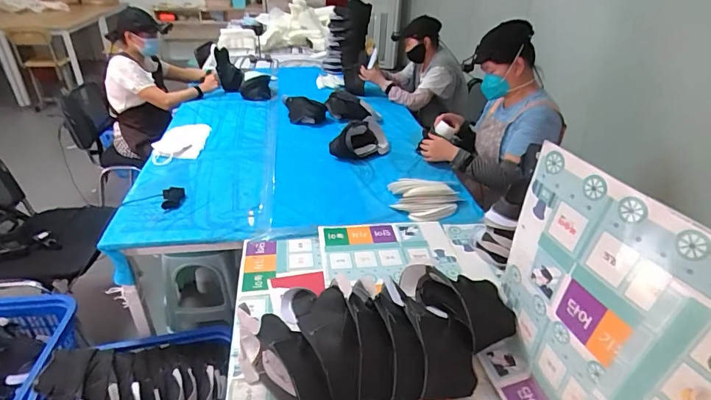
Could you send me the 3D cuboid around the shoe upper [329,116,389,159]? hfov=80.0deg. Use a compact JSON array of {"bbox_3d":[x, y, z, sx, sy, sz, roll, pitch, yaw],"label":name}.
[{"bbox_3d":[0.019,-0.263,1.780,0.236,0.127,0.142,6,32,6],"label":"shoe upper"}]

